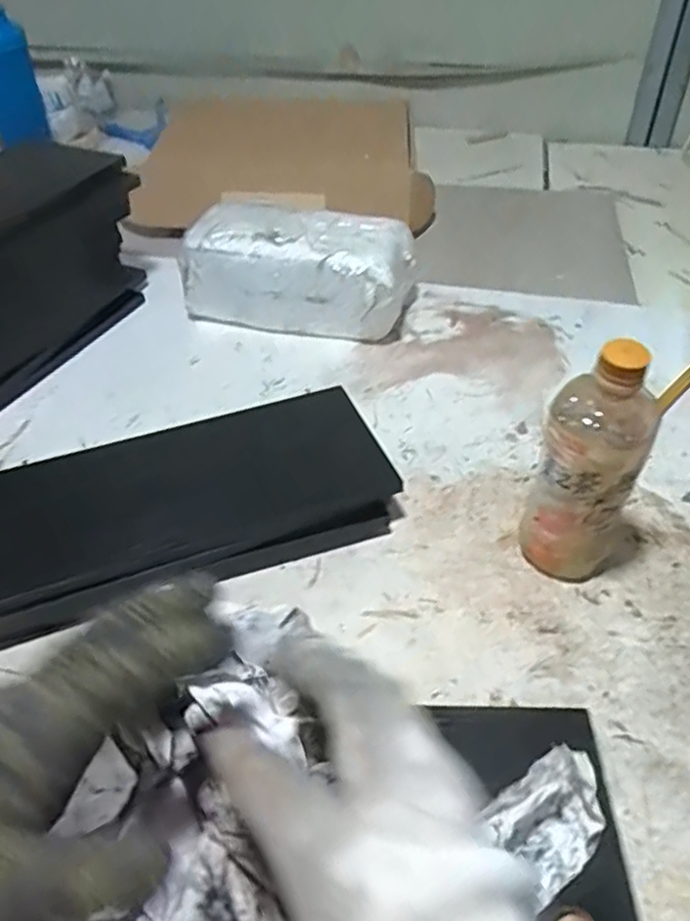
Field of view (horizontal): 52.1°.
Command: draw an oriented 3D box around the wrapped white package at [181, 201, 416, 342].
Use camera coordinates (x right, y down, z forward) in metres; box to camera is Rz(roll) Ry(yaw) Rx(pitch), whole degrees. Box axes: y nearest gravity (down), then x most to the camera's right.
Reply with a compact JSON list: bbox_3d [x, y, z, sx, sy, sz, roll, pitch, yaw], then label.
[{"bbox_3d":[-0.052,-0.205,0.773,0.245,0.113,0.119,6,45,6],"label":"wrapped white package"}]

